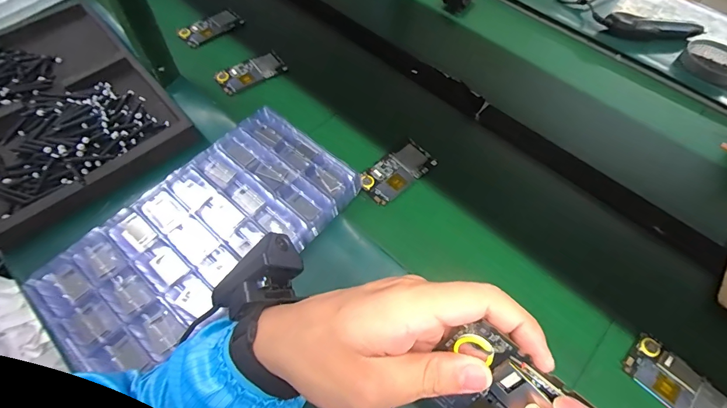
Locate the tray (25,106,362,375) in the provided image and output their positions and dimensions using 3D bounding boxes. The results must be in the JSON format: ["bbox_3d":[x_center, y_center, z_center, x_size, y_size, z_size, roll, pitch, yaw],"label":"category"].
[{"bbox_3d":[-0.208,0.035,0.494,0.207,0.038,0.386,38,63,22],"label":"tray"}]

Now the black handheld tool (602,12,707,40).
[{"bbox_3d":[0.590,-0.356,0.764,0.186,0.039,0.037,10,57,6],"label":"black handheld tool"}]

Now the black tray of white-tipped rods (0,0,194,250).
[{"bbox_3d":[-0.527,-0.169,0.617,0.313,0.060,0.466,-38,64,-23],"label":"black tray of white-tipped rods"}]

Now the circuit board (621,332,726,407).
[{"bbox_3d":[0.369,0.215,0.430,0.062,0.007,0.124,-39,65,-23],"label":"circuit board"}]

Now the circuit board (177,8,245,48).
[{"bbox_3d":[-0.305,-0.353,0.748,0.121,0.010,0.051,-38,86,-18],"label":"circuit board"}]

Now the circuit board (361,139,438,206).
[{"bbox_3d":[0.052,-0.051,0.578,0.124,0.009,0.063,-38,64,-23],"label":"circuit board"}]

